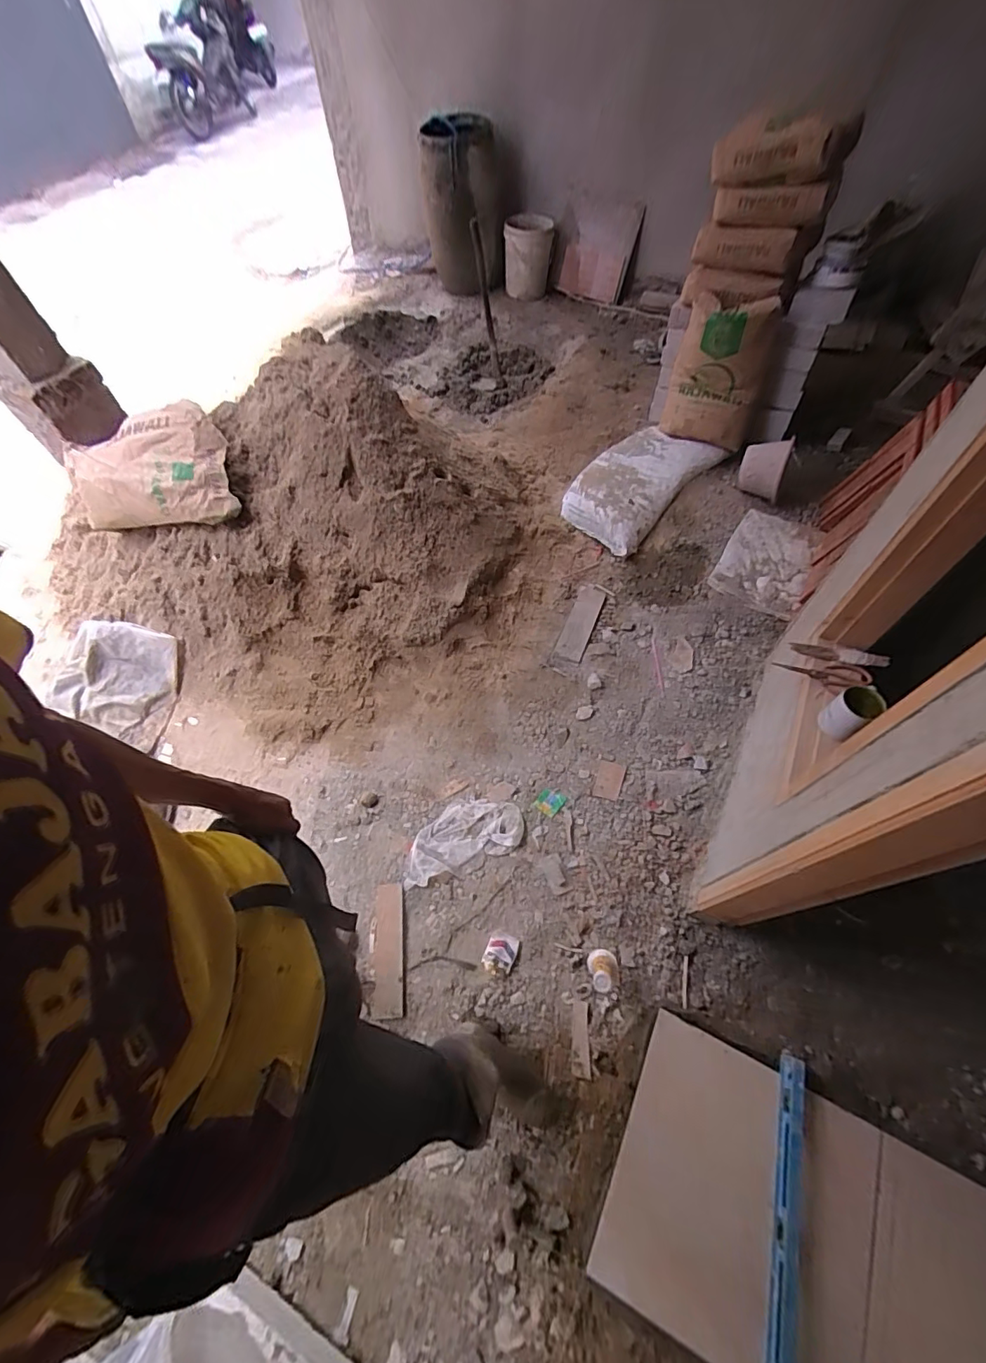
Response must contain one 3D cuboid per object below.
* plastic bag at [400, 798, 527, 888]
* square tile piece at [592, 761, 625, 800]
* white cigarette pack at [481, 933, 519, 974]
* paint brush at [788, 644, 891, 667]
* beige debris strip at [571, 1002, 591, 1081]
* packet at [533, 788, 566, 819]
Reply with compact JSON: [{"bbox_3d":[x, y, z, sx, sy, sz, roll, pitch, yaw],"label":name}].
[{"bbox_3d":[-0.097,0.458,1.497,0.391,0.035,0.193,-20,61,-9],"label":"plastic bag"},{"bbox_3d":[0.368,0.313,1.578,0.080,0.010,0.120,16,62,11],"label":"square tile piece"},{"bbox_3d":[0.019,0.739,1.348,0.080,0.022,0.097,21,63,13],"label":"white cigarette pack"},{"bbox_3d":[0.831,-0.065,1.198,0.197,0.022,0.043,14,60,27],"label":"paint brush"},{"bbox_3d":[0.220,0.908,1.262,0.046,0.006,0.157,1,60,3],"label":"beige debris strip"},{"bbox_3d":[0.177,0.378,1.558,0.073,0.006,0.083,33,66,19],"label":"packet"}]

